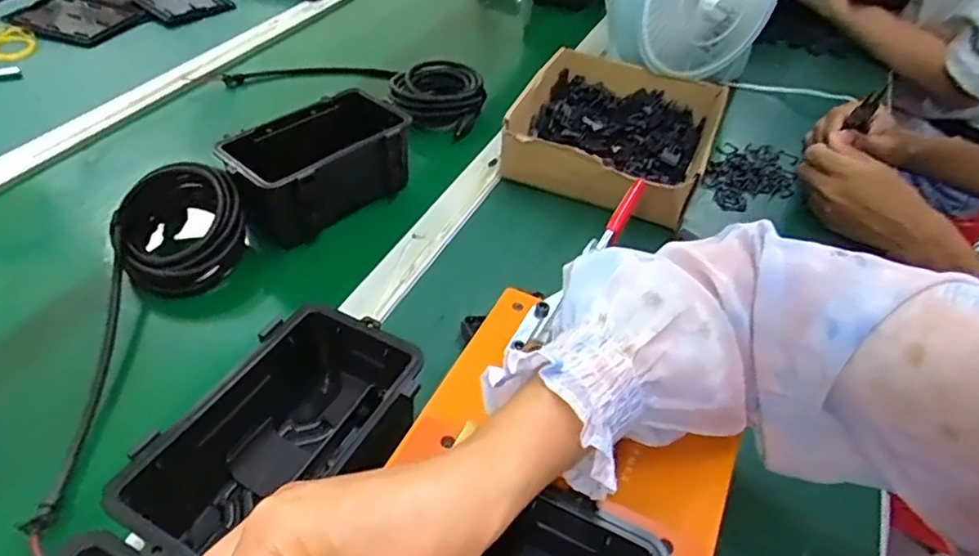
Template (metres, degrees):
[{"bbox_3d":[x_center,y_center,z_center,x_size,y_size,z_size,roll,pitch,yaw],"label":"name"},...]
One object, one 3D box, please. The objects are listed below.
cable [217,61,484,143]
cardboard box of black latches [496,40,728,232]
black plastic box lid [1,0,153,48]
[{"bbox_3d":[-0.175,-0.257,0.786,0.341,0.039,0.113,13,45,9],"label":"cable"},{"bbox_3d":[0.140,-0.167,0.698,0.207,0.063,0.225,18,46,14],"label":"cardboard box of black latches"},{"bbox_3d":[-0.607,-0.375,0.901,0.169,0.024,0.116,14,46,10],"label":"black plastic box lid"}]

